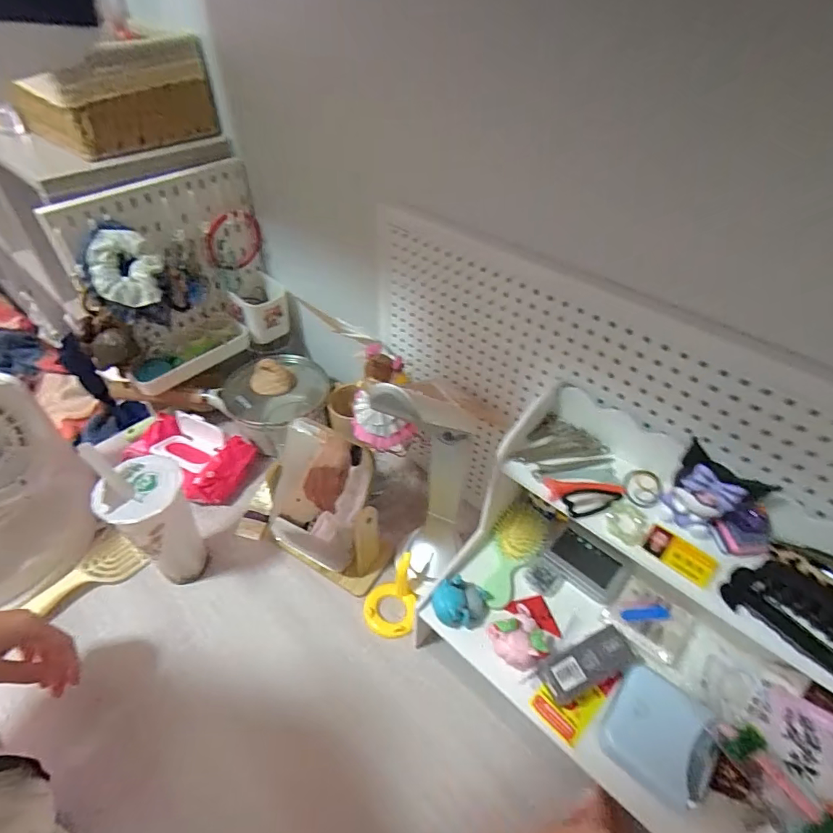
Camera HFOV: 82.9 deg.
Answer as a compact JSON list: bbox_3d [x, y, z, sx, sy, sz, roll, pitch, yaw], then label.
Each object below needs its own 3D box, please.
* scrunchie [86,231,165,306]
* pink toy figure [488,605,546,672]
[{"bbox_3d":[-0.390,-0.197,0.634,0.081,0.094,0.033,-3,9,-30],"label":"scrunchie"},{"bbox_3d":[0.101,0.220,0.466,0.054,0.031,0.051,1,45,-1],"label":"pink toy figure"}]

